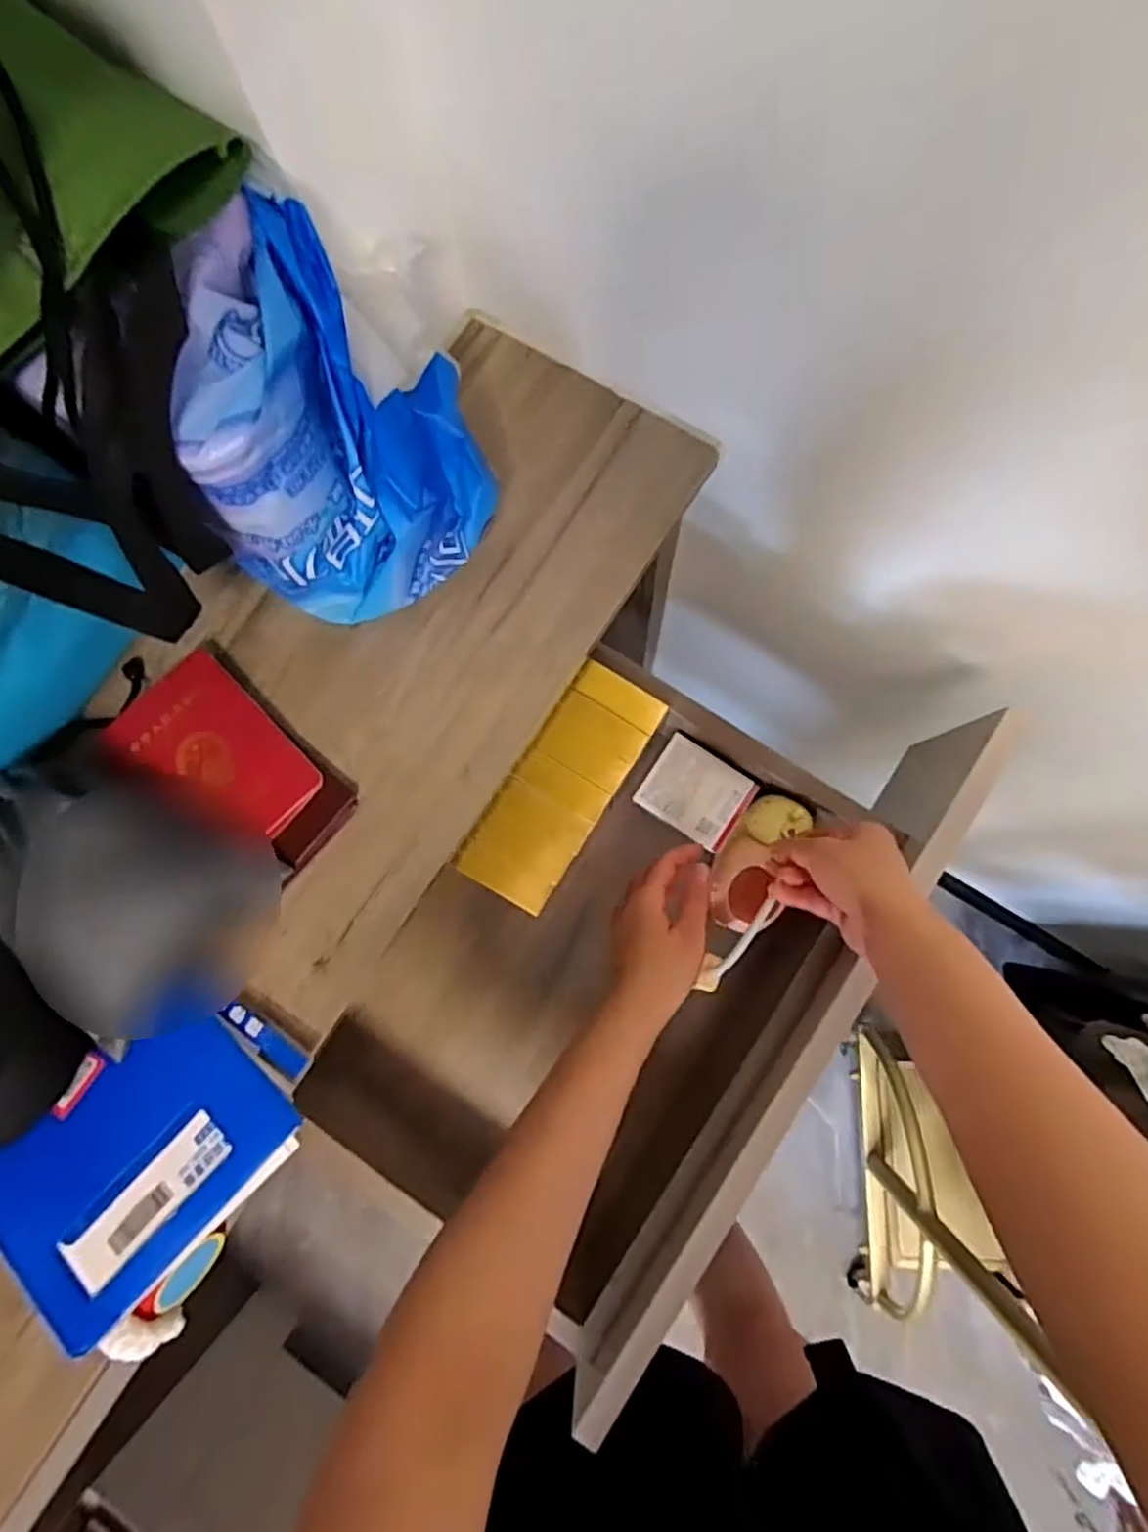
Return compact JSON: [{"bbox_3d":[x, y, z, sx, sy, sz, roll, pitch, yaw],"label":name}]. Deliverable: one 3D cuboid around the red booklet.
[{"bbox_3d":[-0.242,-0.006,0.481,0.088,0.007,0.131,-44,84,-12],"label":"red booklet"}]

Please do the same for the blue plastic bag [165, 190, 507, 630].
[{"bbox_3d":[-0.121,-0.177,0.410,0.122,0.198,0.154,13,83,6],"label":"blue plastic bag"}]

